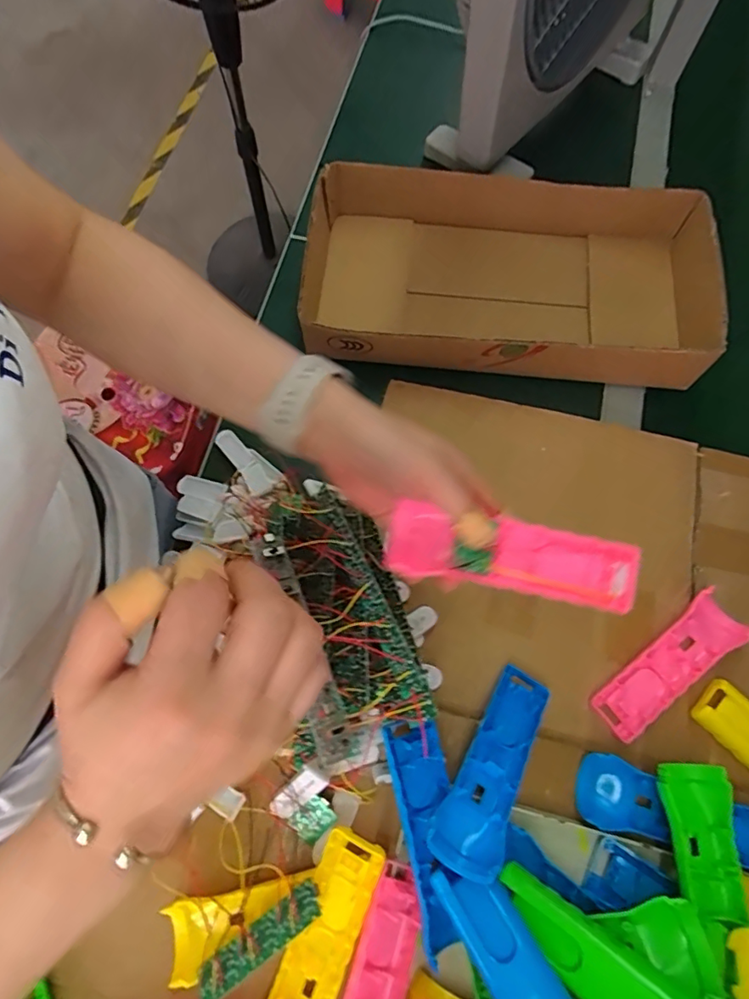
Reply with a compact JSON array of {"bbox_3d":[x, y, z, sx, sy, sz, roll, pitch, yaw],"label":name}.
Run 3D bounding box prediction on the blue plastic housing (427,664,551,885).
[{"bbox_3d":[0.092,0.197,0.403,0.046,0.021,0.157,29,53,10],"label":"blue plastic housing"}]

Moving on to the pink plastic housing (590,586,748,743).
[{"bbox_3d":[0.254,0.144,0.462,0.147,0.025,0.047,-37,74,-11],"label":"pink plastic housing"}]

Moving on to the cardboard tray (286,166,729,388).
[{"bbox_3d":[0.138,-0.253,0.582,0.420,0.093,0.237,8,71,3],"label":"cardboard tray"}]

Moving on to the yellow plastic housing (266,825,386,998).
[{"bbox_3d":[-0.038,0.308,0.367,0.046,0.019,0.144,19,72,7],"label":"yellow plastic housing"}]

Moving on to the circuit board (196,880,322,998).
[{"bbox_3d":[-0.081,0.307,0.369,0.104,0.006,0.024,-39,48,0],"label":"circuit board"}]

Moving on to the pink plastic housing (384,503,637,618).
[{"bbox_3d":[0.087,0.037,0.337,0.156,0.018,0.043,9,71,3],"label":"pink plastic housing"}]

